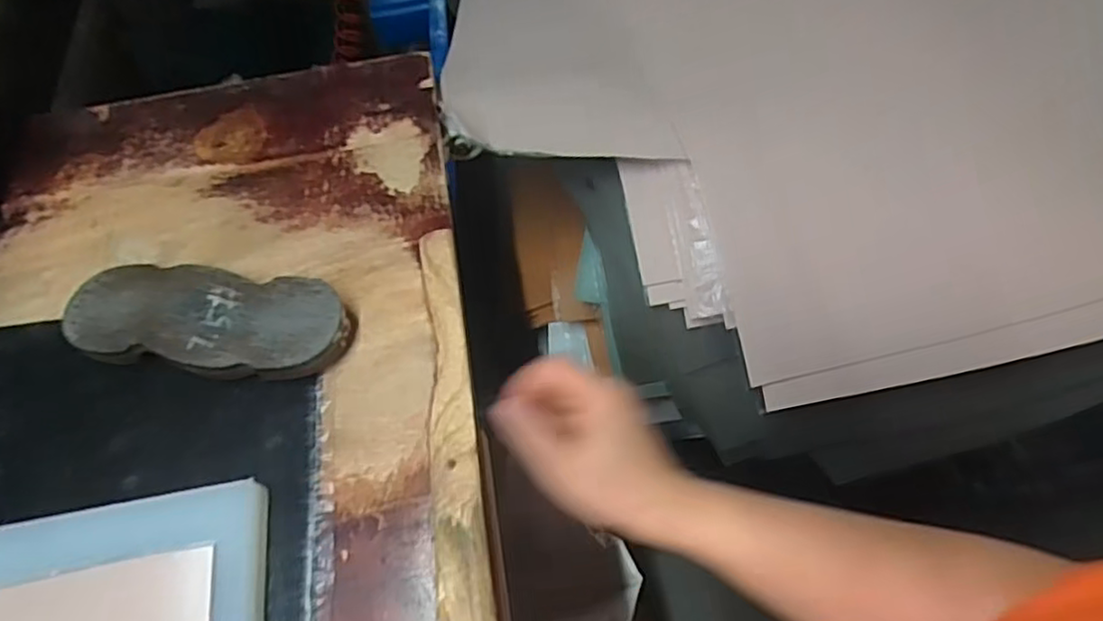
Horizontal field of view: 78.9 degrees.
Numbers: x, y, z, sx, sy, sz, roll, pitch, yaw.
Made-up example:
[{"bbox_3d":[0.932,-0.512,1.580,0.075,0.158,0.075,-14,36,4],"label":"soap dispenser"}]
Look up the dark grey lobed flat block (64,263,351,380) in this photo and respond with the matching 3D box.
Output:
[{"bbox_3d":[-0.241,0.010,0.480,0.192,0.034,0.080,3,61,6],"label":"dark grey lobed flat block"}]

